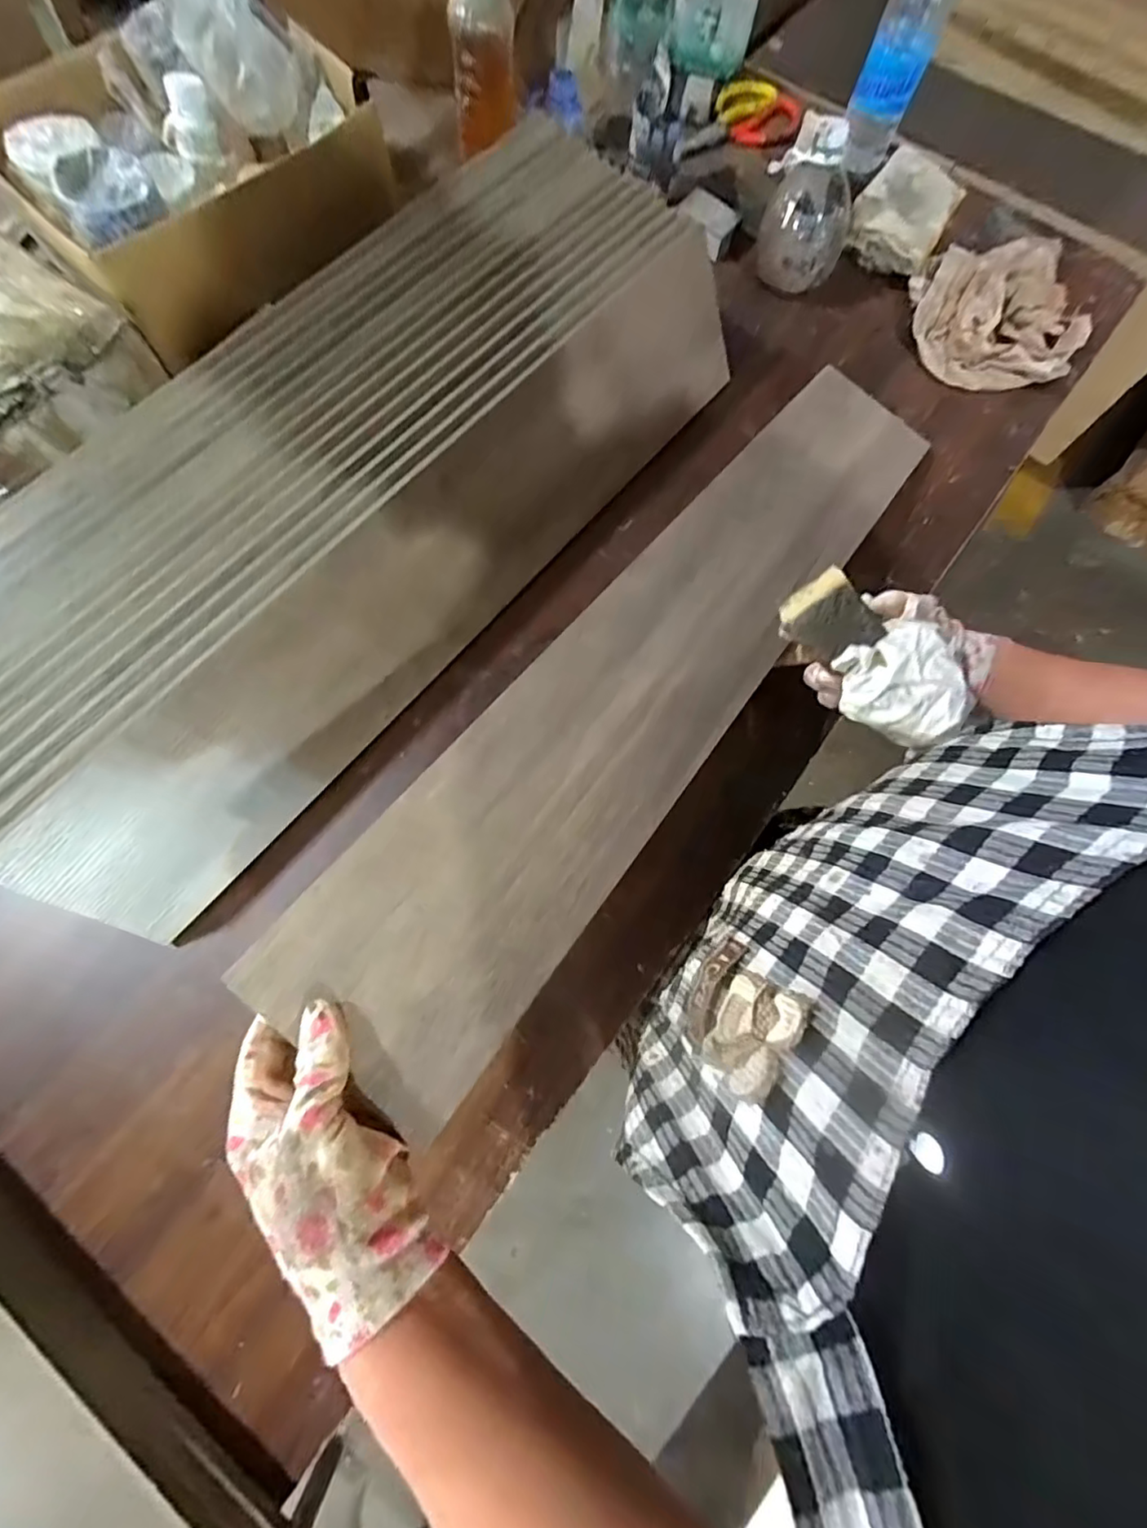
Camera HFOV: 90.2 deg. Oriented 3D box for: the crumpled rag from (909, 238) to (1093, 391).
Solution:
[{"bbox_3d":[0.479,-0.506,0.637,0.185,0.046,0.173,-16,76,-6],"label":"crumpled rag"}]

